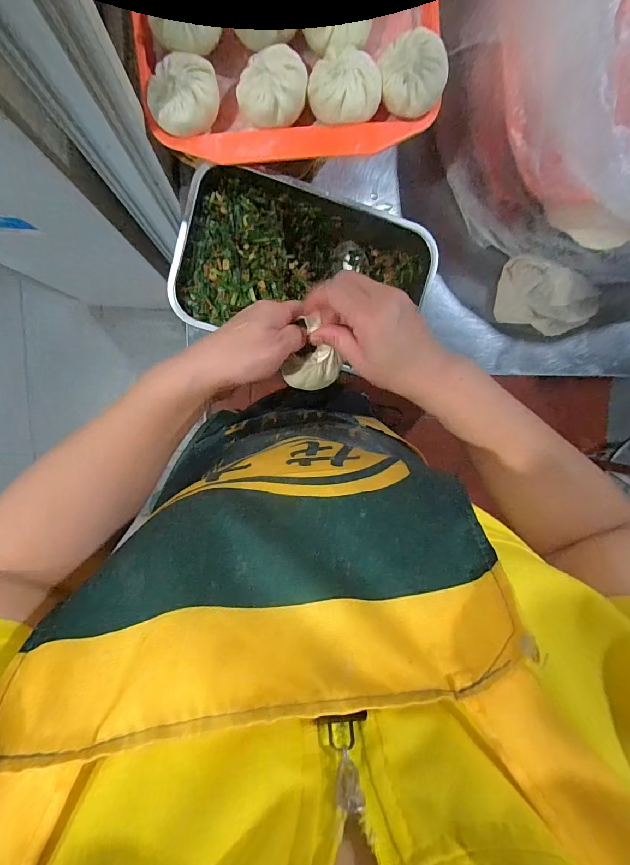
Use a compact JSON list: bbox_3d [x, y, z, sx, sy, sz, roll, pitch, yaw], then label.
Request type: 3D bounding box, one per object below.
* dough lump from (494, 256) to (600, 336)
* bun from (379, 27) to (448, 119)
[{"bbox_3d":[0.342,-0.187,0.573,0.159,0.048,0.082,18,94,-8],"label":"dough lump"},{"bbox_3d":[0.095,-0.348,0.378,0.067,0.031,0.061,18,94,-8],"label":"bun"}]

